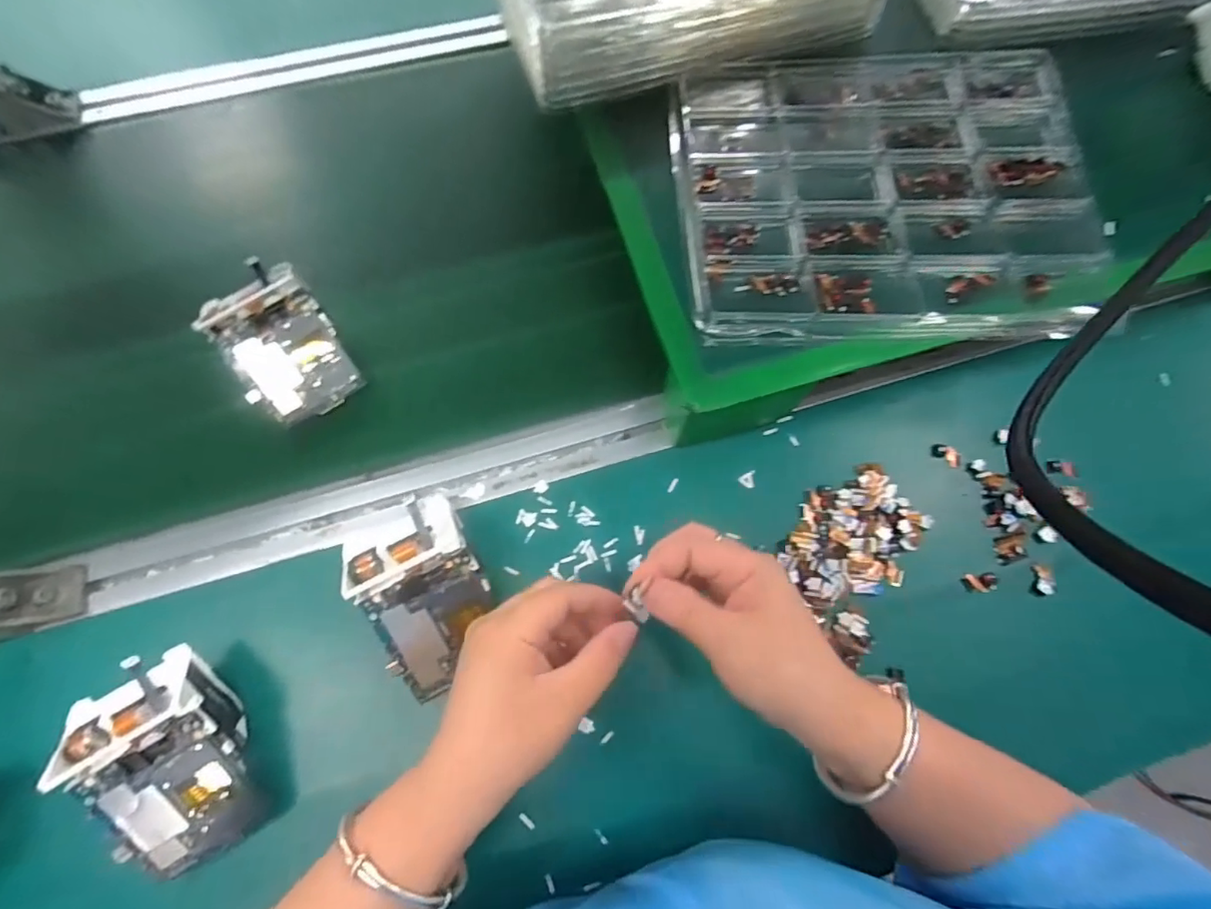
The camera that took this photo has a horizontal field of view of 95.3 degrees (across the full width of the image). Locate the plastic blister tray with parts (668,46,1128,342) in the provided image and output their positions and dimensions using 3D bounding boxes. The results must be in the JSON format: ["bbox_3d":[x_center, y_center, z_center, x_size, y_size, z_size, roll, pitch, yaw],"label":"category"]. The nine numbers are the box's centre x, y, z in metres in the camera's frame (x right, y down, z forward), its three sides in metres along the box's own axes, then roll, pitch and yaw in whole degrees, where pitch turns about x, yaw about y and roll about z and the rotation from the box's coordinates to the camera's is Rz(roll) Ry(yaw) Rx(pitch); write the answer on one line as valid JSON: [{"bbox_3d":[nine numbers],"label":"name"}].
[{"bbox_3d":[0.194,-0.189,0.386,0.283,0.016,0.237,-2,72,-3],"label":"plastic blister tray with parts"}]

